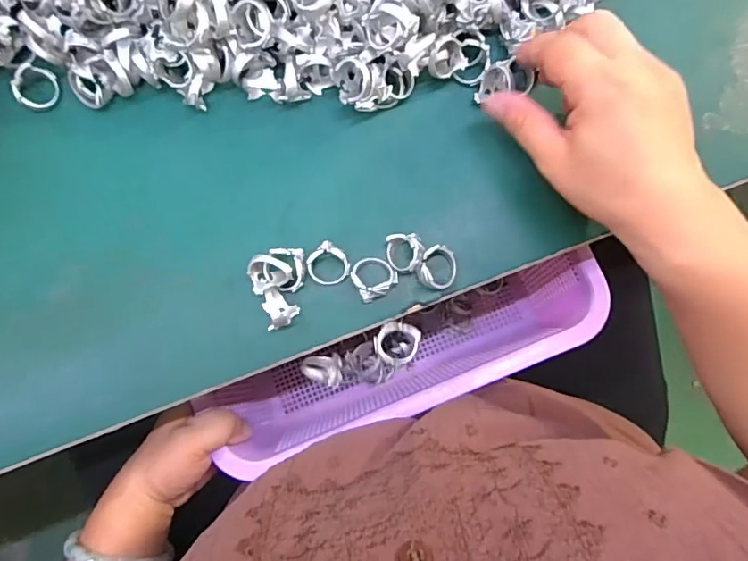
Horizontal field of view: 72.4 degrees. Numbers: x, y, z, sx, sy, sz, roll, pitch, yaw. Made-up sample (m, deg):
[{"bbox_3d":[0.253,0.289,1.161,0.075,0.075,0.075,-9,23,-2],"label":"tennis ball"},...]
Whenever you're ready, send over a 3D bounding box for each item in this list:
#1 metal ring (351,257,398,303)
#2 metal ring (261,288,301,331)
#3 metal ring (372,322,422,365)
[{"bbox_3d":[0.000,-0.002,0.297,0.024,0.013,0.024,0,84,-3],"label":"metal ring"},{"bbox_3d":[-0.053,0.015,0.289,0.017,0.019,0.023,-15,85,-5],"label":"metal ring"},{"bbox_3d":[0.013,0.036,0.298,0.025,0.007,0.024,0,84,-3],"label":"metal ring"}]

